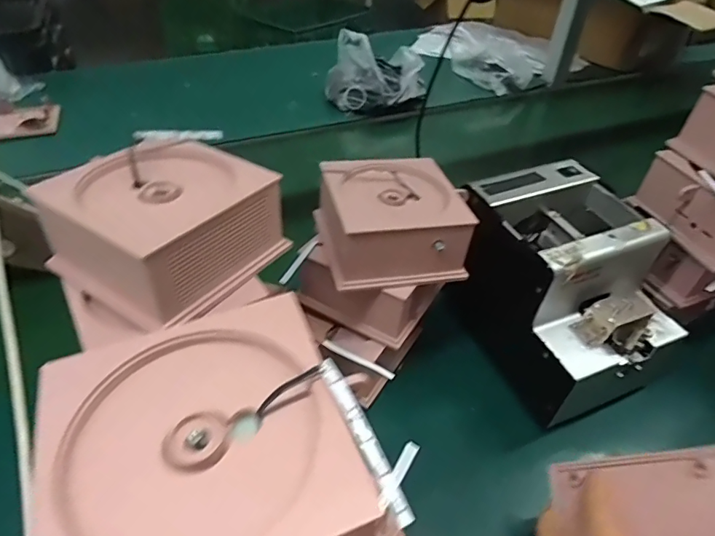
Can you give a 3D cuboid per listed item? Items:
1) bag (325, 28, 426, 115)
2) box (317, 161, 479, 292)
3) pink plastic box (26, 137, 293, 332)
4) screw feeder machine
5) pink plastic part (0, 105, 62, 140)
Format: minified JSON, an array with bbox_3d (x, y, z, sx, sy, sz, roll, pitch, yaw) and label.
[{"bbox_3d":[0.036,-0.374,0.920,0.188,0.096,0.138,6,42,4],"label":"bag"},{"bbox_3d":[0.031,-0.042,0.406,0.113,0.056,0.109,-6,43,-9],"label":"box"},{"bbox_3d":[-0.118,-0.030,0.297,0.104,0.057,0.106,24,47,23],"label":"pink plastic box"},{"bbox_3d":[0.188,0.022,0.449,0.132,0.162,0.168,-14,44,-17],"label":"screw feeder machine"},{"bbox_3d":[-0.568,-0.248,0.817,0.111,0.019,0.107,-14,45,-17],"label":"pink plastic part"}]

